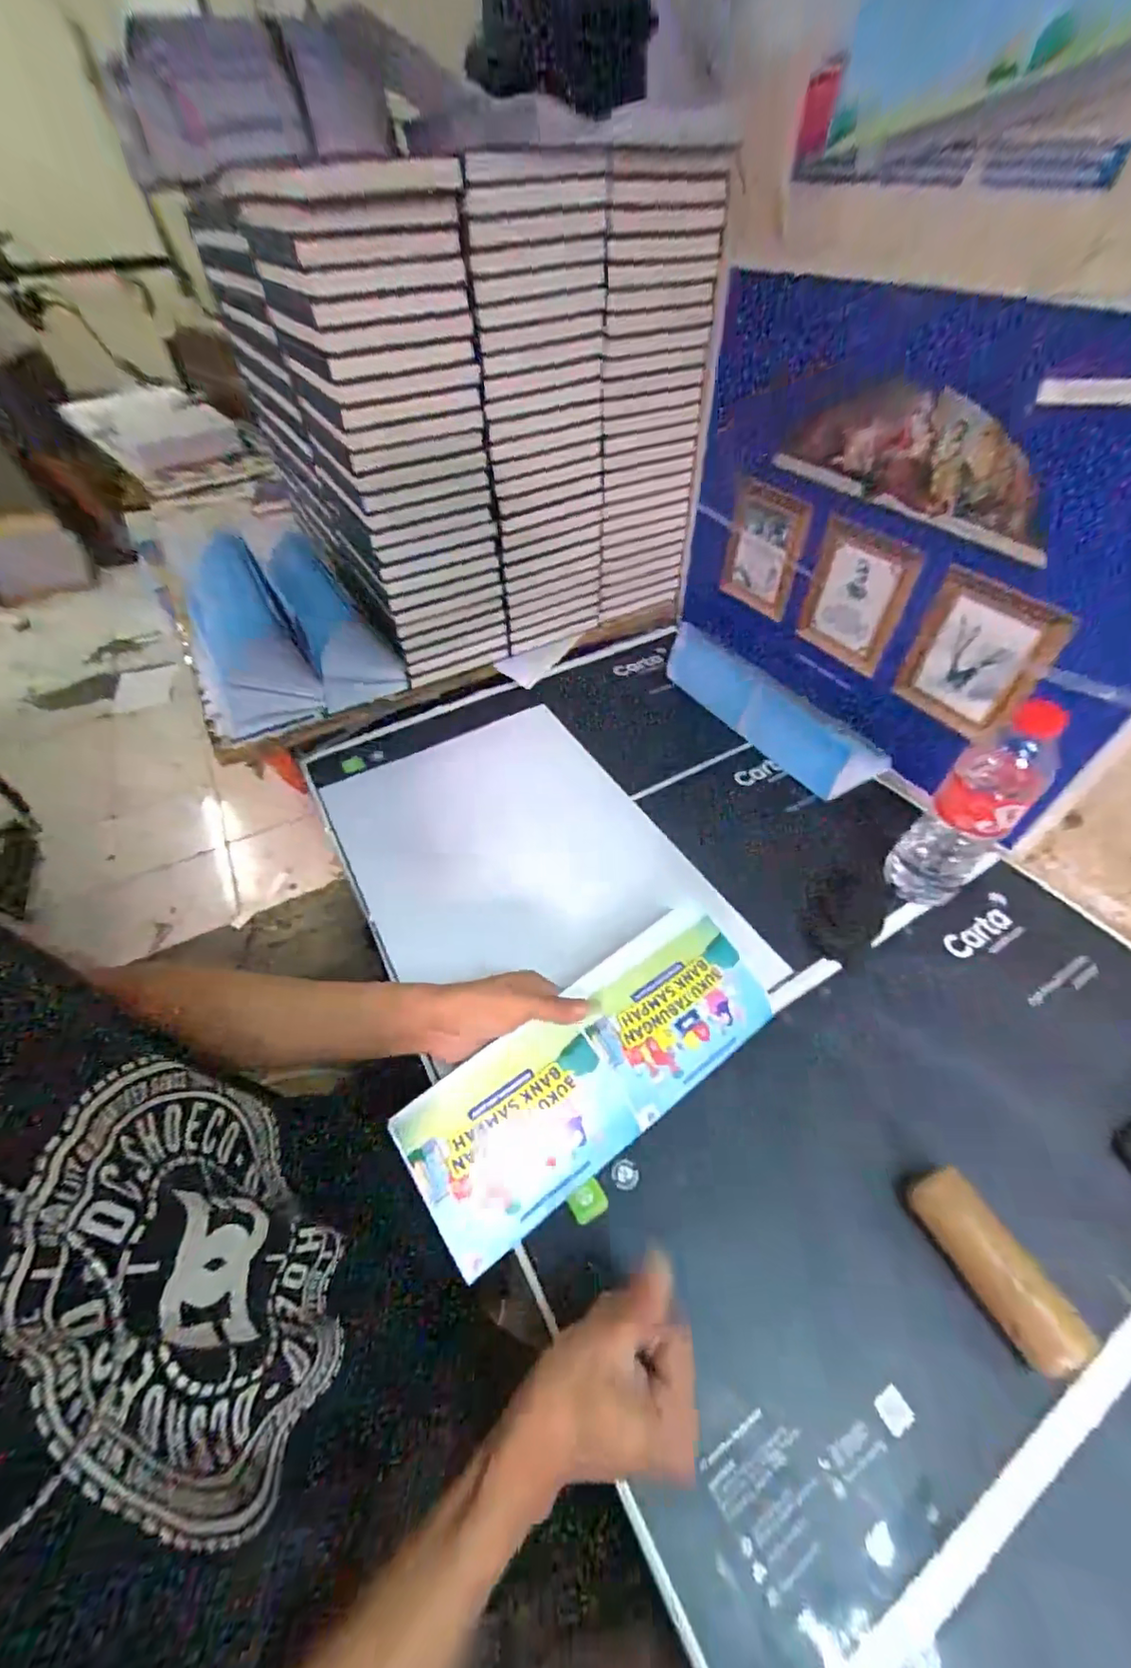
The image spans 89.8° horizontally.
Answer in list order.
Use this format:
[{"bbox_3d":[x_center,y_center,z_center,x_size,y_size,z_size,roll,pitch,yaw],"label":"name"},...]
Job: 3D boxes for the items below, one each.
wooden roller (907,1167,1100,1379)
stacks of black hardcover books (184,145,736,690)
[{"bbox_3d":[0.276,0.284,0.374,0.036,0.046,0.107,-23,52,-17],"label":"wooden roller"},{"bbox_3d":[-0.122,-0.577,0.783,0.501,0.445,0.423,-25,53,-18],"label":"stacks of black hardcover books"}]

